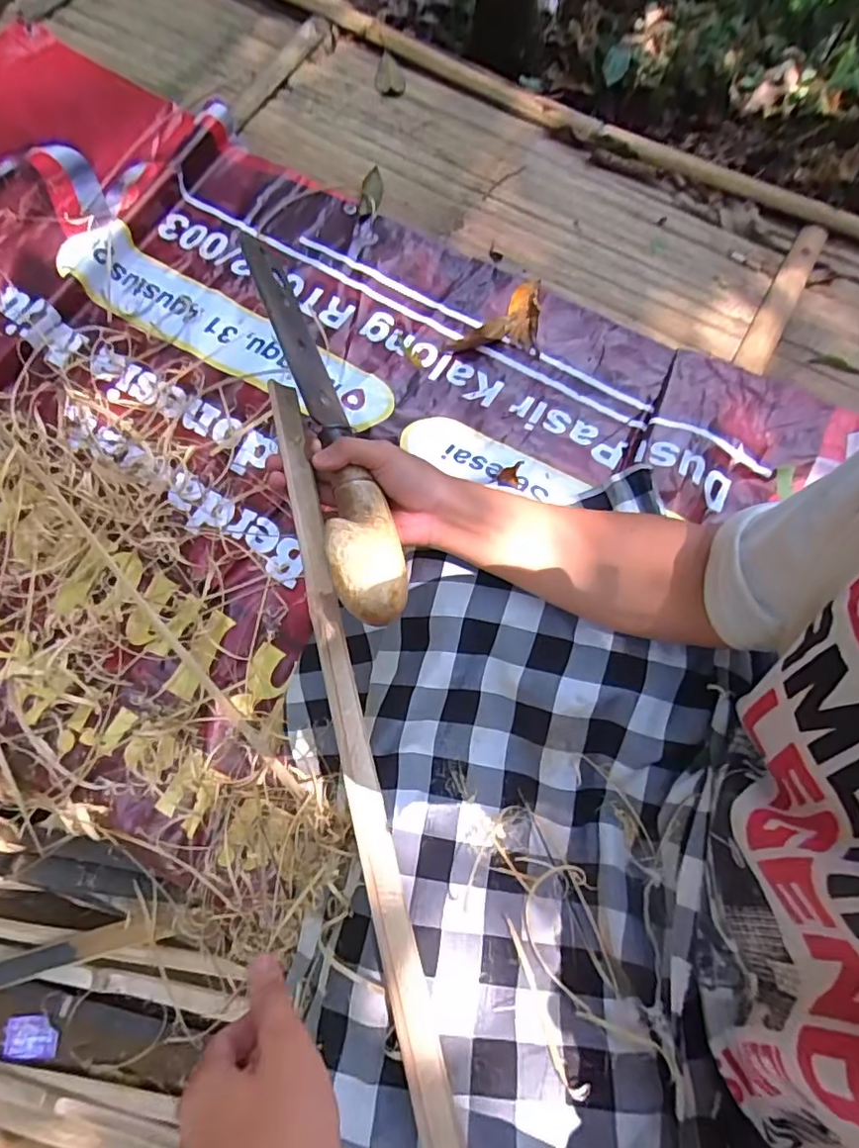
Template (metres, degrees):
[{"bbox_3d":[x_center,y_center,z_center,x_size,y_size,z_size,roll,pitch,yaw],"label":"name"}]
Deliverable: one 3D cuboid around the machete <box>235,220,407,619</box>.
[{"bbox_3d":[-0.083,-0.132,0.424,0.048,0.061,0.373,-17,63,-7],"label":"machete"}]

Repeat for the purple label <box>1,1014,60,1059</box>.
[{"bbox_3d":[-0.636,0.741,0.898,0.085,0.009,0.055,2,70,-1],"label":"purple label"}]

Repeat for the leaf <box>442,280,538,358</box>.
[{"bbox_3d":[0.087,-0.351,0.762,0.122,0.022,0.117,3,70,-1],"label":"leaf"}]

